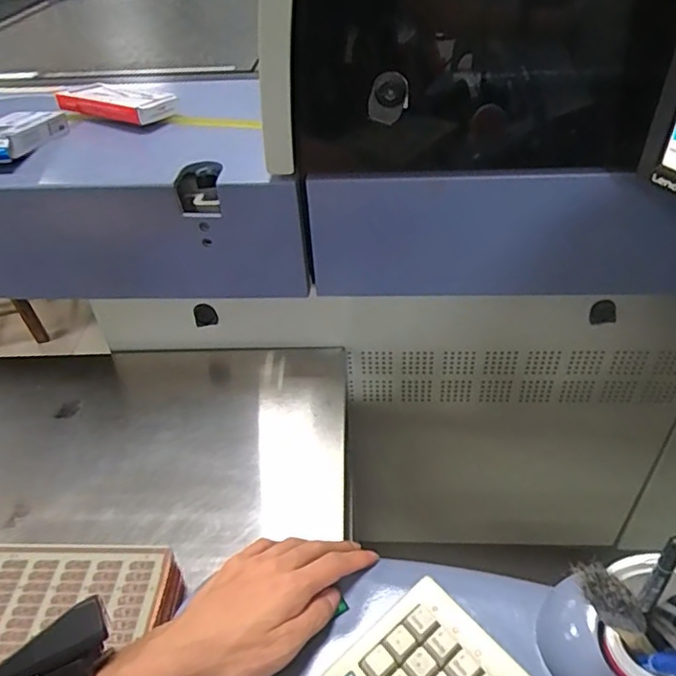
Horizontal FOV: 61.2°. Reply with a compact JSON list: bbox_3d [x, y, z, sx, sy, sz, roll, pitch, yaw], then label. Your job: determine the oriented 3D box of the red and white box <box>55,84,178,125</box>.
[{"bbox_3d":[-0.290,-0.308,0.744,0.155,0.030,0.065,17,45,24],"label":"red and white box"}]

